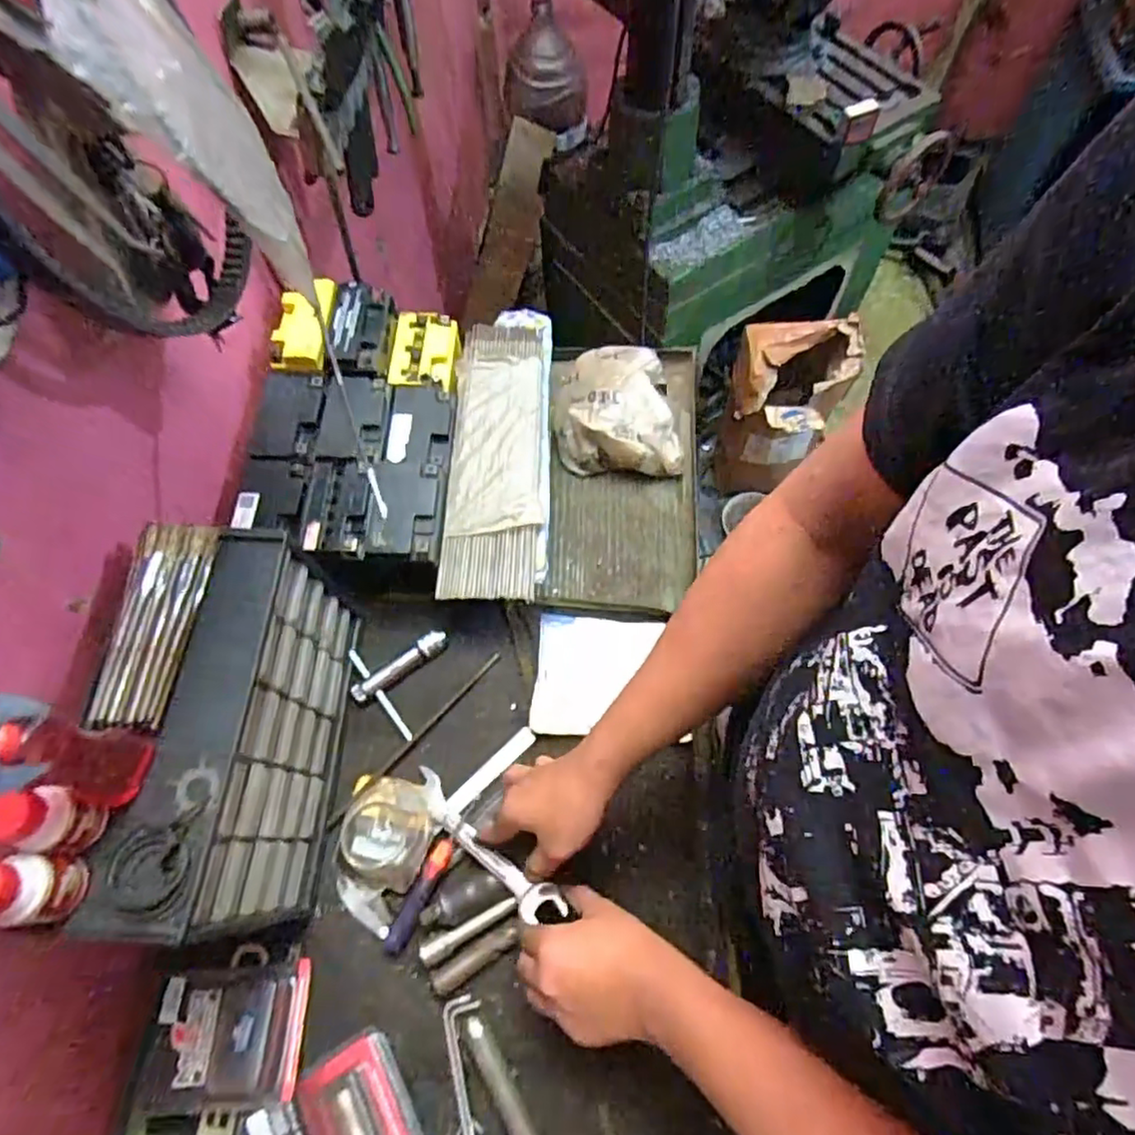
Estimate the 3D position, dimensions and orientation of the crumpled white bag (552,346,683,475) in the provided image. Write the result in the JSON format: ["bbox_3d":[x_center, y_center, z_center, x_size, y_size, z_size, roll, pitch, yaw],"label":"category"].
[{"bbox_3d":[0.061,-0.200,0.807,0.155,0.059,0.173,0,65,2],"label":"crumpled white bag"}]

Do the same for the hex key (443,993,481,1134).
[{"bbox_3d":[-0.086,0.451,0.559,0.030,0.008,0.150,-7,65,-1],"label":"hex key"}]

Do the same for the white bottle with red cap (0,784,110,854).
[{"bbox_3d":[-0.330,0.161,0.422,0.035,0.068,0.037,2,66,3],"label":"white bottle with red cap"}]

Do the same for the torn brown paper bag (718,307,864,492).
[{"bbox_3d":[0.449,-0.312,1.427,0.230,0.425,0.200,12,66,8],"label":"torn brown paper bag"}]

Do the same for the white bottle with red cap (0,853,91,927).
[{"bbox_3d":[-0.332,0.196,0.404,0.034,0.061,0.039,-1,65,2],"label":"white bottle with red cap"}]

